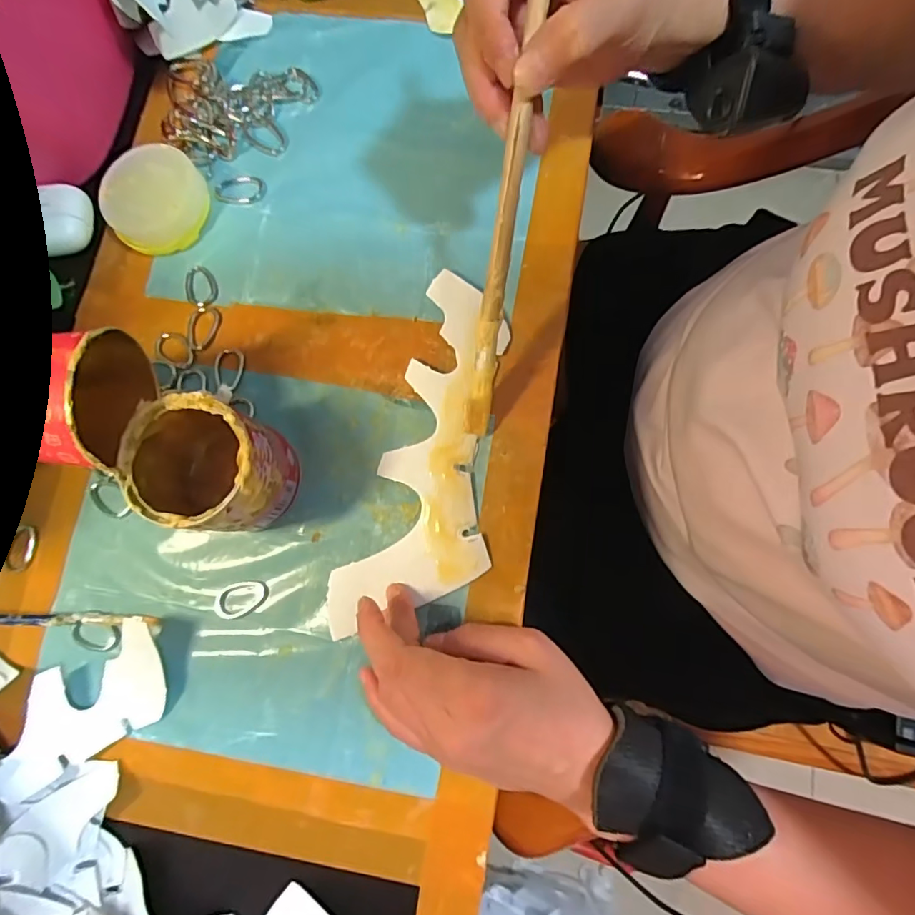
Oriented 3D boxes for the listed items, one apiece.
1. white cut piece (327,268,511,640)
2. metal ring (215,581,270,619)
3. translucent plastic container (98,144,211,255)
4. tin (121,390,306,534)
[{"bbox_3d":[-0.008,0.000,0.304,0.078,0.007,0.221,16,82,9],"label":"white cut piece"},{"bbox_3d":[-0.127,0.083,0.295,0.032,0.004,0.019,-15,79,-2],"label":"metal ring"},{"bbox_3d":[-0.200,-0.172,0.335,0.064,0.016,0.064,-26,95,-7],"label":"translucent plastic container"},{"bbox_3d":[-0.128,0.007,0.274,0.068,0.071,0.063,0,79,1],"label":"tin"}]

